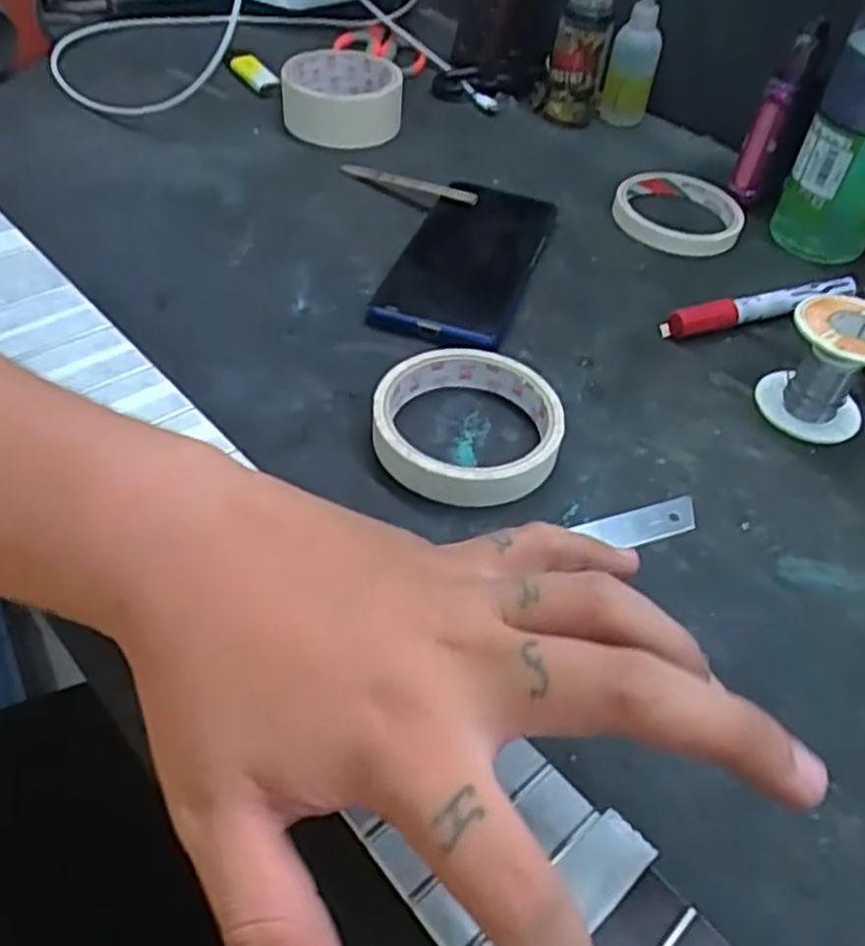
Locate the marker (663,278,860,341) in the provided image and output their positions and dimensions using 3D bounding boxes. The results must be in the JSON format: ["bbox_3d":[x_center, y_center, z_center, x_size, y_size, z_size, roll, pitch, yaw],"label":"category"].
[{"bbox_3d":[0.195,-0.099,0.467,0.119,0.017,0.015,-13,50,-16],"label":"marker"}]

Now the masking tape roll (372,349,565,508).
[{"bbox_3d":[0.017,-0.025,0.378,0.088,0.022,0.087,2,48,-3],"label":"masking tape roll"}]

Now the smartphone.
[{"bbox_3d":[0.023,-0.133,0.483,0.079,0.011,0.166,16,49,10],"label":"smartphone"}]

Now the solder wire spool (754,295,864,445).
[{"bbox_3d":[0.205,-0.054,0.402,0.051,0.058,0.051,2,48,-3],"label":"solder wire spool"}]

